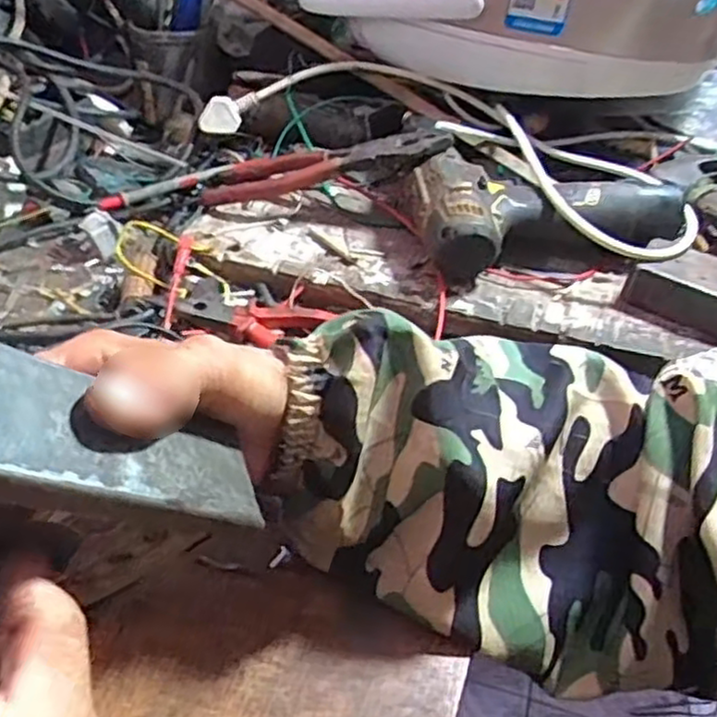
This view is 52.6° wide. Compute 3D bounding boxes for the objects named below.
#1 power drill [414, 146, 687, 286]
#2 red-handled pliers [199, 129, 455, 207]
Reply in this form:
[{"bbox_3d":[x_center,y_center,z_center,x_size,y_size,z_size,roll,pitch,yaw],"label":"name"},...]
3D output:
[{"bbox_3d":[0.141,-0.105,0.544,0.194,0.057,0.110,-2,42,-7],"label":"power drill"},{"bbox_3d":[-0.026,-0.156,0.578,0.195,0.021,0.047,-10,40,11],"label":"red-handled pliers"}]

